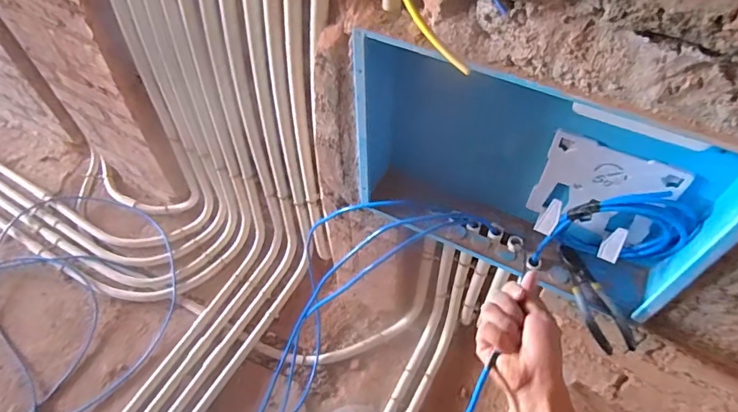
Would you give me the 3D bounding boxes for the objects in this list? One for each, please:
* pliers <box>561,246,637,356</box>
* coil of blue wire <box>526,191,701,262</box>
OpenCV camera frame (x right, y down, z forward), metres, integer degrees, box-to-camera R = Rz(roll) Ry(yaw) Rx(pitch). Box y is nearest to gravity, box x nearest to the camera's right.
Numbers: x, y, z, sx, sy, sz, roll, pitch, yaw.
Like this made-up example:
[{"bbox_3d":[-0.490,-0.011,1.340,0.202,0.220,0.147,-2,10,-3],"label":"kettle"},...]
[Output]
[{"bbox_3d":[0.283,0.114,0.580,0.043,0.025,0.149,-8,53,-5],"label":"pliers"},{"bbox_3d":[0.301,0.025,0.555,0.151,0.130,0.043,9,53,8],"label":"coil of blue wire"}]

